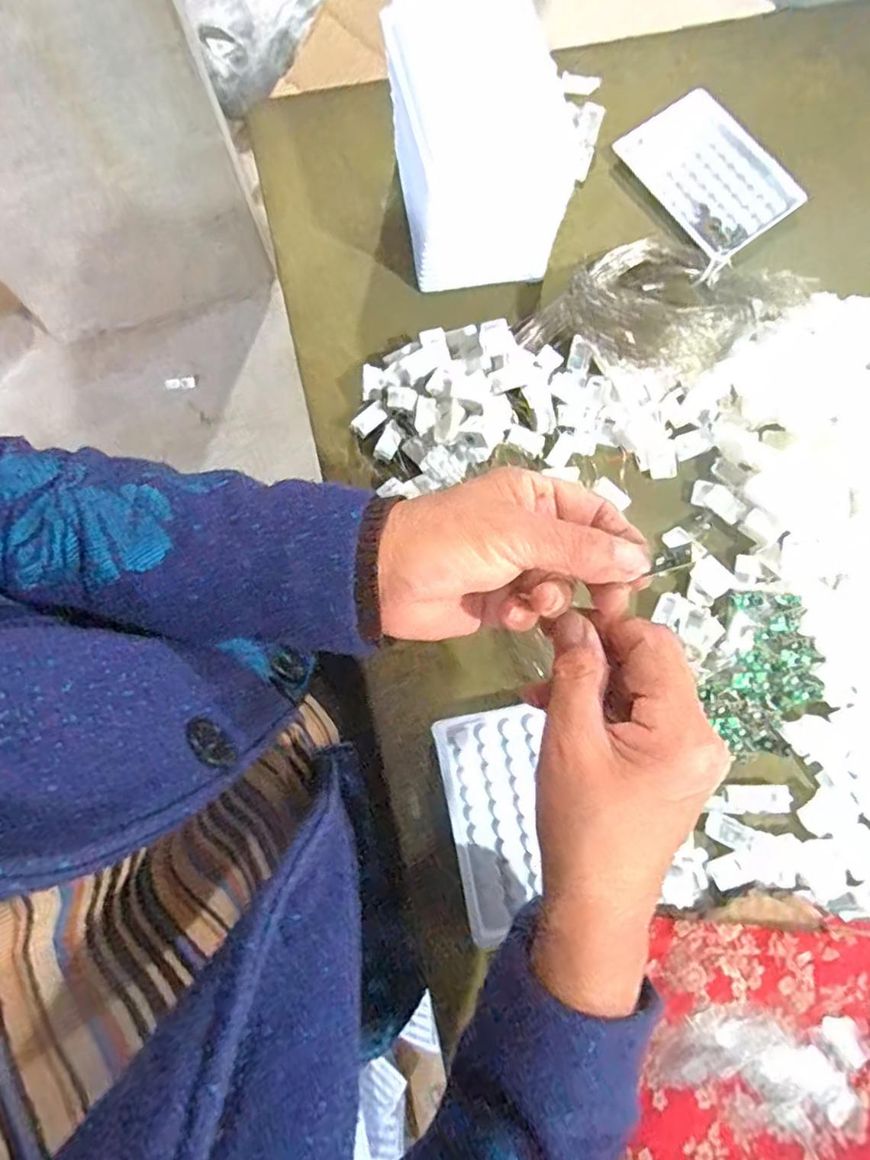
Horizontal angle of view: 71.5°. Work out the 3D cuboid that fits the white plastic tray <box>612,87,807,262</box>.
[{"bbox_3d":[0.219,-0.323,0.479,0.101,0.010,0.127,-34,82,-7],"label":"white plastic tray"}]

